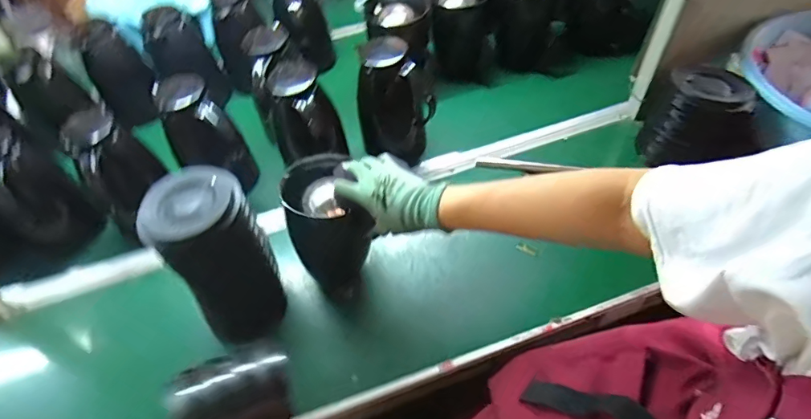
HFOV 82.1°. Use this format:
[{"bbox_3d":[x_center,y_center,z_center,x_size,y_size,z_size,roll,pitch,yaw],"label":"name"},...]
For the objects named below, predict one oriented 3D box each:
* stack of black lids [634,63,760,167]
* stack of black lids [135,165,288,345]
[{"bbox_3d":[0.509,-0.162,0.825,0.144,0.134,0.139,7,54,9],"label":"stack of black lids"},{"bbox_3d":[-0.252,0.073,0.657,0.123,0.261,0.113,-30,56,-17],"label":"stack of black lids"}]

